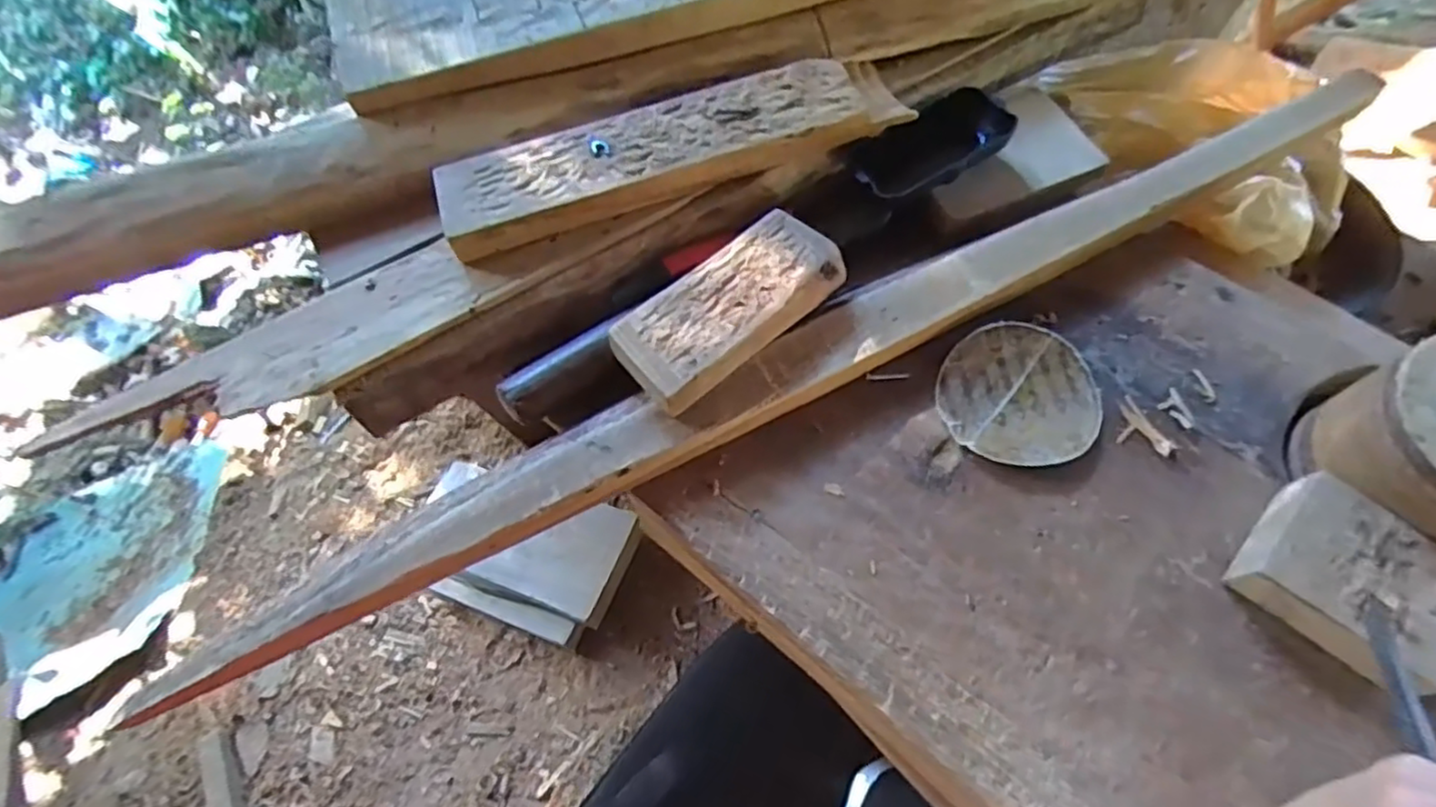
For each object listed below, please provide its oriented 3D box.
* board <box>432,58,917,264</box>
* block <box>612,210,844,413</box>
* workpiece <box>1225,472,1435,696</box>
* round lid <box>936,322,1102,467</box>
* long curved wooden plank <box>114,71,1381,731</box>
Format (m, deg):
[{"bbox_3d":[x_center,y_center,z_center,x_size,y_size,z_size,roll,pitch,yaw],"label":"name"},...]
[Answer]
[{"bbox_3d":[-0.028,-0.165,0.441,0.291,0.022,0.065,-19,66,-5],"label":"board"},{"bbox_3d":[0.007,-0.057,0.408,0.137,0.025,0.060,-38,69,-13],"label":"block"},{"bbox_3d":[0.308,0.089,0.338,0.090,0.032,0.075,40,74,18],"label":"workpiece"},{"bbox_3d":[0.178,-0.006,0.409,0.088,0.010,0.086,10,67,8],"label":"round lid"},{"bbox_3d":[0.063,-0.029,0.417,0.788,0.025,0.048,-26,67,-8],"label":"long curved wooden plank"}]

